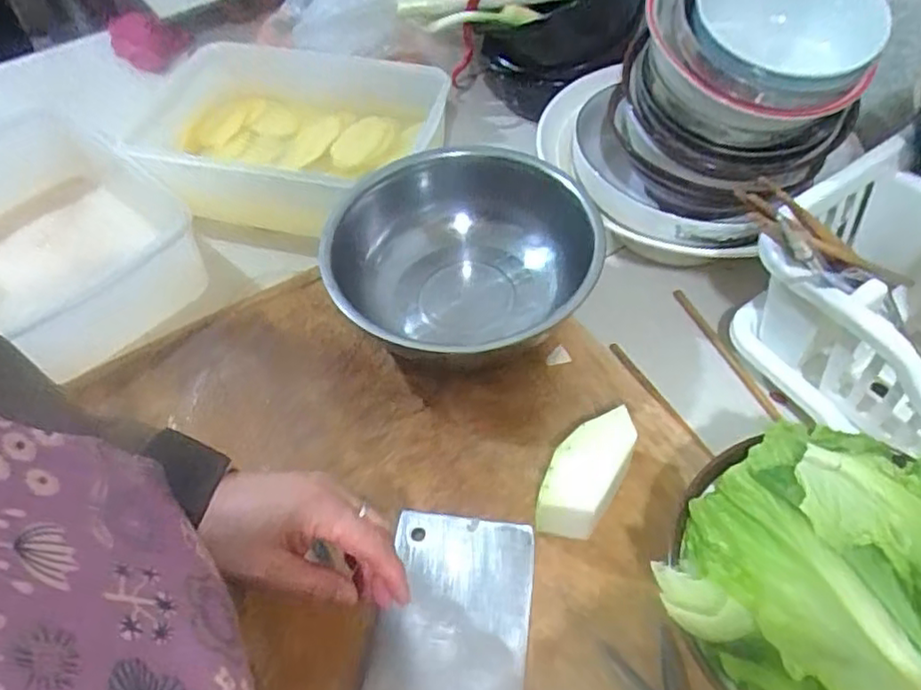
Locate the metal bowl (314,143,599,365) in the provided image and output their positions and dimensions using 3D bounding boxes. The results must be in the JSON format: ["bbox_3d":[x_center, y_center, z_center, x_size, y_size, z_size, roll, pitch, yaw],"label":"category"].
[{"bbox_3d":[0.000,-0.080,0.625,0.223,0.109,0.208,-5,54,0],"label":"metal bowl"}]

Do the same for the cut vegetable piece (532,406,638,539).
[{"bbox_3d":[0.090,0.096,0.495,0.050,0.059,0.098,24,59,20],"label":"cut vegetable piece"}]

